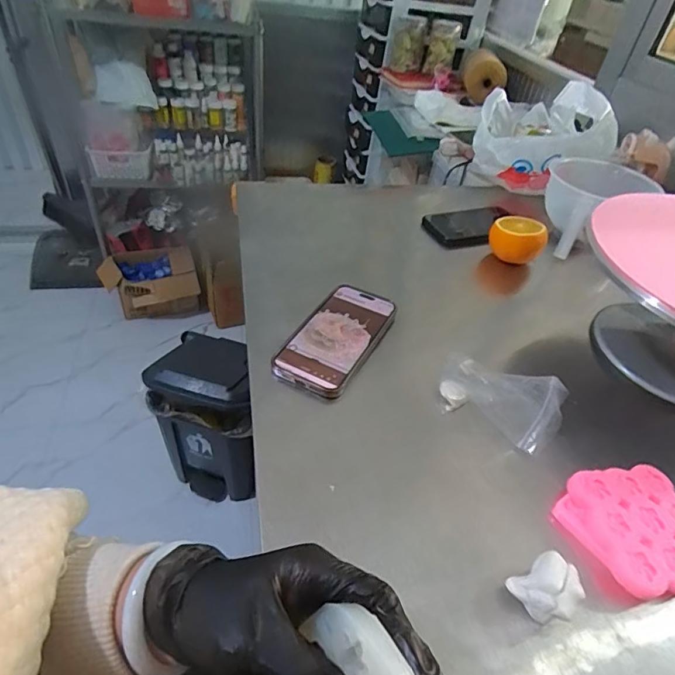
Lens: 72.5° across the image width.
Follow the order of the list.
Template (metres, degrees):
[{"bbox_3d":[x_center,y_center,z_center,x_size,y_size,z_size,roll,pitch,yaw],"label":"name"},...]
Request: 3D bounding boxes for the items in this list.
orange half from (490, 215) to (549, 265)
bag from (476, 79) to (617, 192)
[{"bbox_3d":[0.245,-0.134,0.635,0.064,0.047,0.056,-5,44,-14],"label":"orange half"},{"bbox_3d":[0.341,-0.339,0.781,0.156,0.163,0.179,-15,47,-23],"label":"bag"}]

